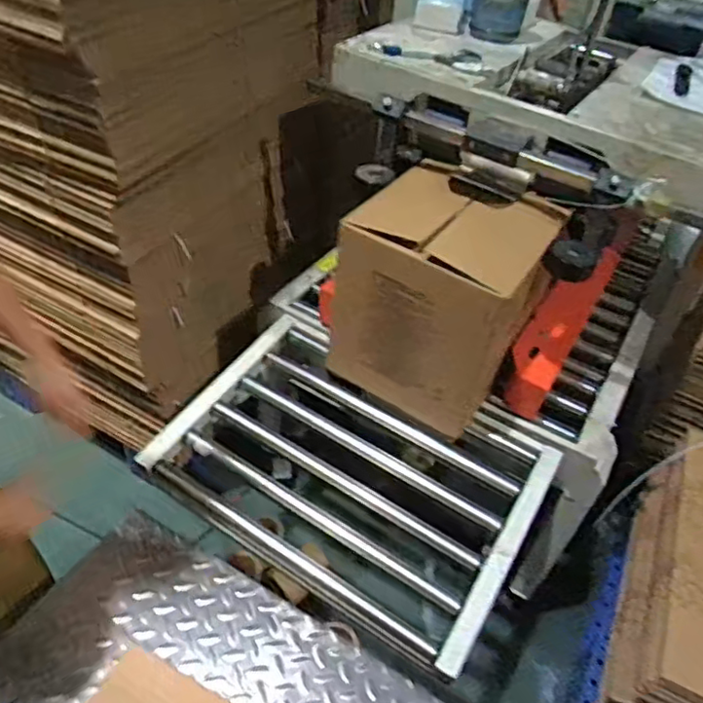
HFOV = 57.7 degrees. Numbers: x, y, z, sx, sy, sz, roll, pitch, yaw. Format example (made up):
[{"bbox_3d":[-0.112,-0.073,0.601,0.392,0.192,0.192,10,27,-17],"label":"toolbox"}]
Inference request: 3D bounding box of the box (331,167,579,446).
[{"bbox_3d":[0.133,-0.093,1.097,0.312,0.344,0.237,27,47,20],"label":"box"}]

